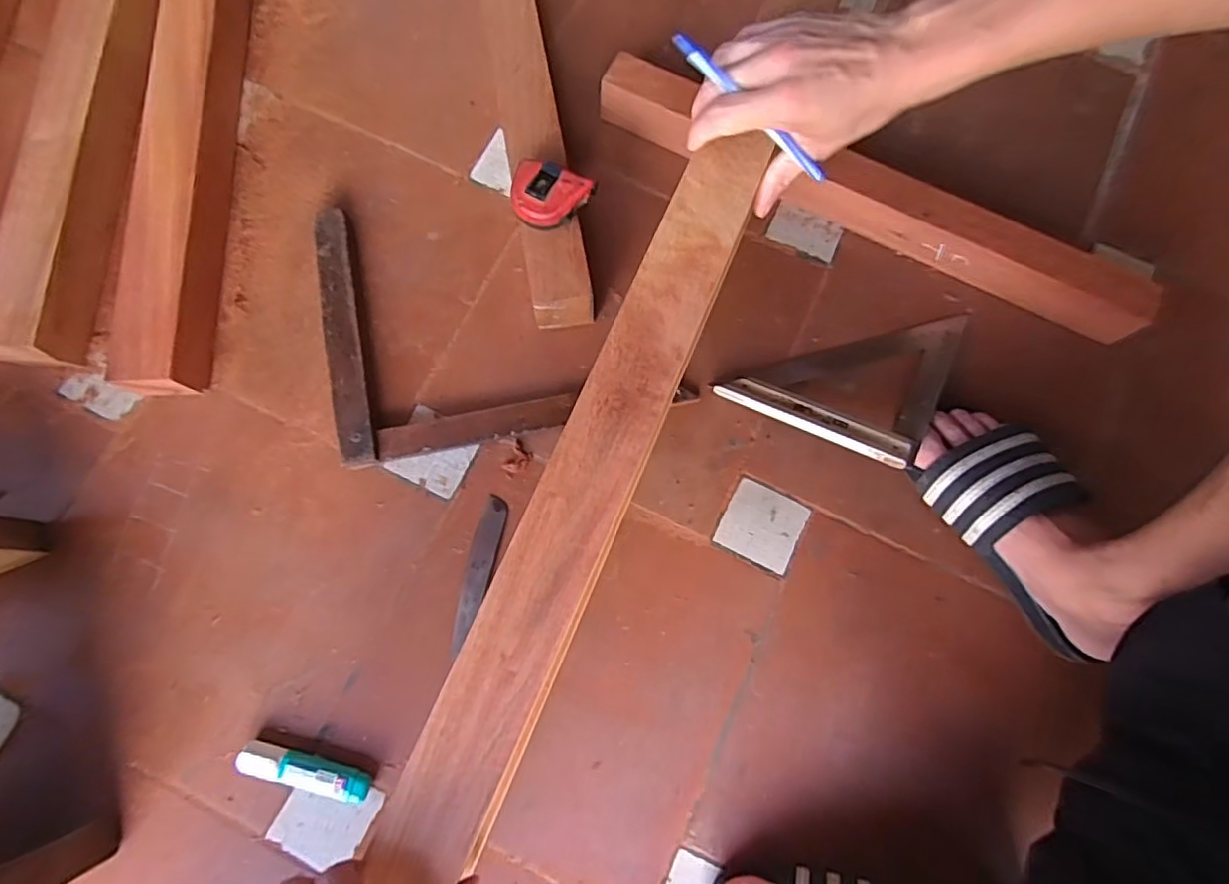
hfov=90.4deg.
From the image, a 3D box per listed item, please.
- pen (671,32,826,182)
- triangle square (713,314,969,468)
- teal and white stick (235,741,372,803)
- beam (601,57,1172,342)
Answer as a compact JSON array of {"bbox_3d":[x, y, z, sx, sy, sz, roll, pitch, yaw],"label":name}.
[{"bbox_3d":[0.096,-0.227,0.420,0.143,0.013,0.007,32,77,-21],"label":"pen"},{"bbox_3d":[0.236,-0.038,0.566,0.246,0.023,0.133,-16,56,-8],"label":"triangle square"},{"bbox_3d":[-0.252,0.269,0.497,0.105,0.018,0.026,13,77,2],"label":"teal and white stick"},{"bbox_3d":[0.243,-0.243,0.602,0.550,0.063,0.045,27,78,5],"label":"beam"}]

